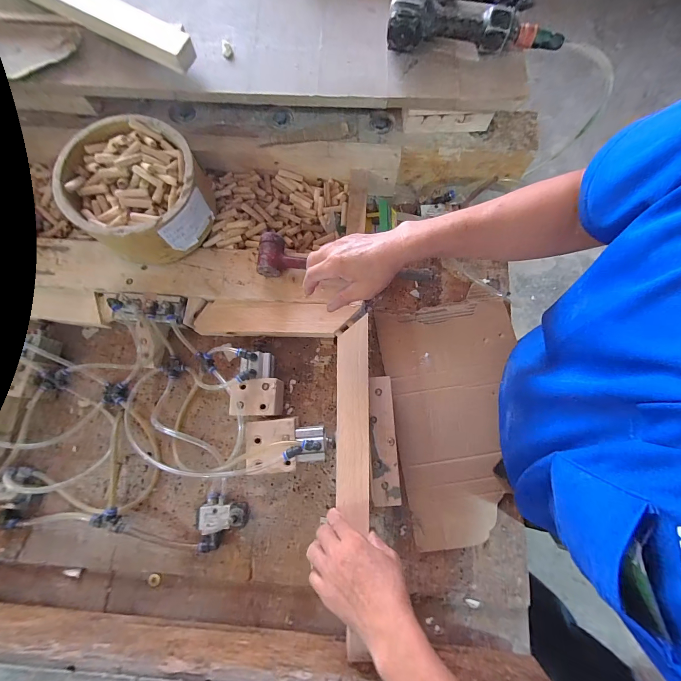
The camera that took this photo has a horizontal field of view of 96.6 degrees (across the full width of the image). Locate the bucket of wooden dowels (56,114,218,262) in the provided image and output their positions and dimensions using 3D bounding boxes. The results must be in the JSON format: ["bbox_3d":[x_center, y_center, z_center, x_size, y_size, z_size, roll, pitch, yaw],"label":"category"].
[{"bbox_3d":[-0.345,-0.251,0.538,0.206,0.125,0.203,-14,77,-3],"label":"bucket of wooden dowels"}]

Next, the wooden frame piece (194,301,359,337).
[{"bbox_3d":[-0.123,-0.041,0.559,0.282,0.028,0.063,2,76,0],"label":"wooden frame piece"}]

